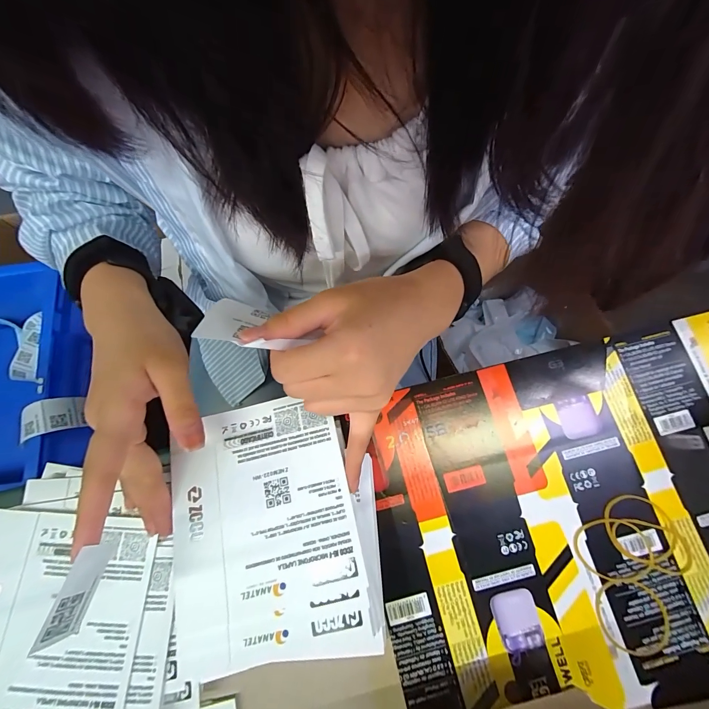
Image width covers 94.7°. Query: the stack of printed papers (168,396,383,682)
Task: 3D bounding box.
[{"bbox_3d":[-0.051,0.104,0.201,0.123,0.012,0.146,-12,75,-3],"label":"stack of printed papers"}]

